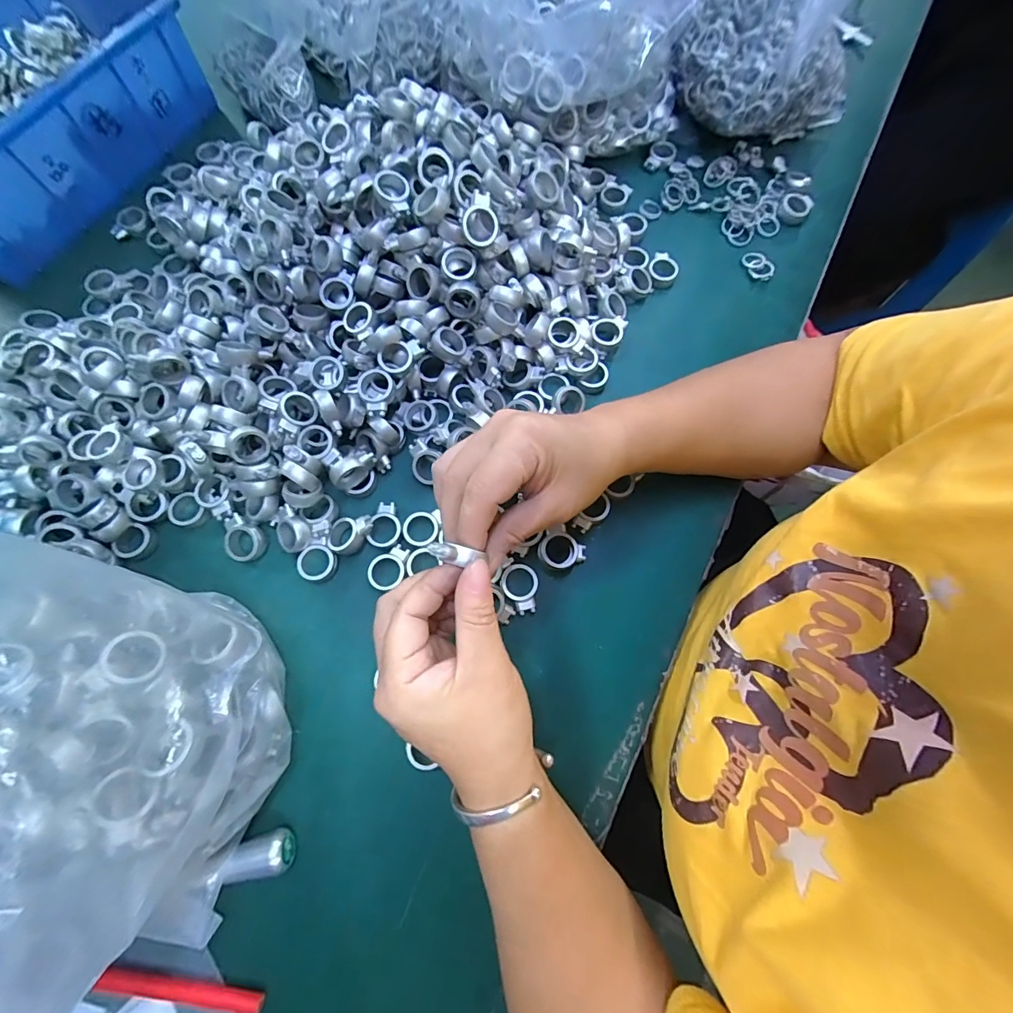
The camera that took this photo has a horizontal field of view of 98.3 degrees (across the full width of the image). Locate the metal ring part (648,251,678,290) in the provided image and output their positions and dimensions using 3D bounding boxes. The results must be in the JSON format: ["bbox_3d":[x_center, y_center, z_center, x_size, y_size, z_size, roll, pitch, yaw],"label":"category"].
[{"bbox_3d":[0.140,-0.211,0.390,0.025,0.006,0.031,26,76,7],"label":"metal ring part"}]

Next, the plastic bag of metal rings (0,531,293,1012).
[{"bbox_3d":[-0.213,0.119,0.213,0.157,0.150,0.167,21,75,5],"label":"plastic bag of metal rings"}]

